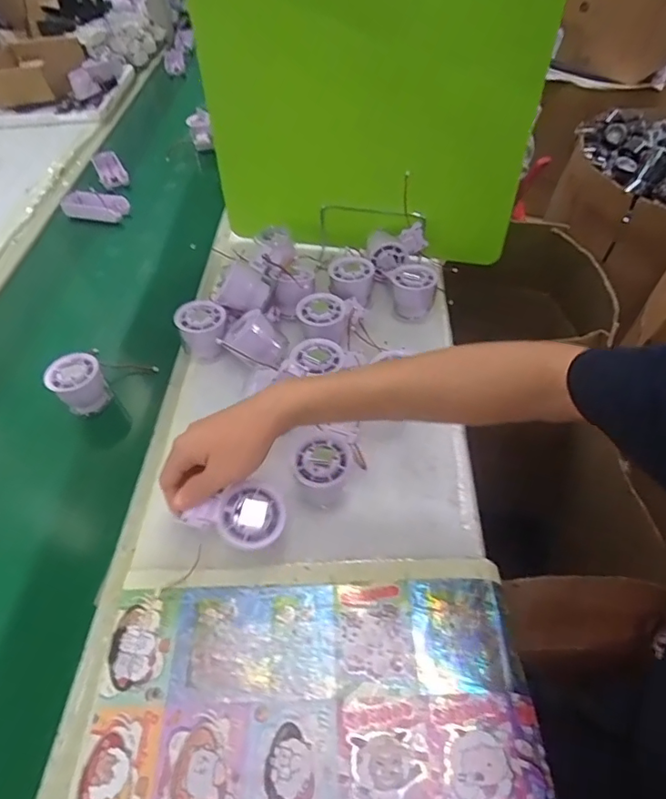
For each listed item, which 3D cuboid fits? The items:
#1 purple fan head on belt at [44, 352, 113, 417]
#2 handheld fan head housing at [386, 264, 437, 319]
[{"bbox_3d":[-0.299,-0.017,0.624,0.056,0.054,0.052,-2,49,3],"label":"purple fan head on belt"},{"bbox_3d":[0.103,-0.143,0.688,0.055,0.061,0.059,-2,49,3],"label":"handheld fan head housing"}]

